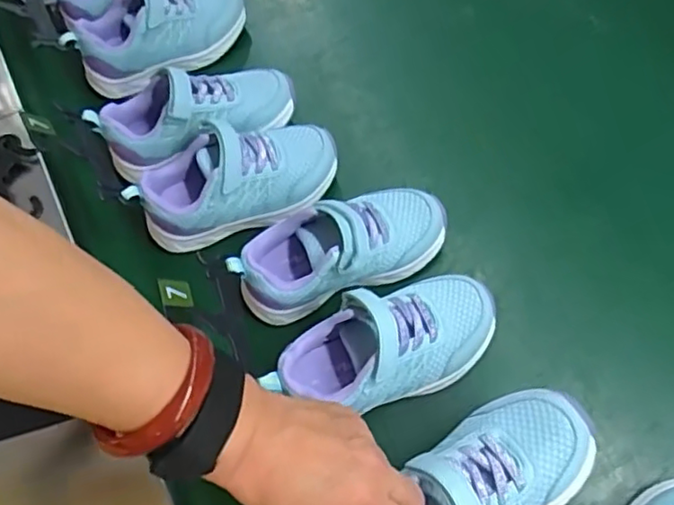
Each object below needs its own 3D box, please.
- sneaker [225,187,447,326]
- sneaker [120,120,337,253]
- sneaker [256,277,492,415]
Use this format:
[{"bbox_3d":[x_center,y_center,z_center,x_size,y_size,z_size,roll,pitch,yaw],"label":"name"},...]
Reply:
[{"bbox_3d":[0.004,-0.004,0.466,0.164,0.067,0.065,-23,64,-9],"label":"sneaker"},{"bbox_3d":[-0.080,-0.059,0.503,0.163,0.072,0.072,-21,64,-8],"label":"sneaker"},{"bbox_3d":[0.034,0.065,0.434,0.161,0.065,0.066,-20,64,-8],"label":"sneaker"}]

